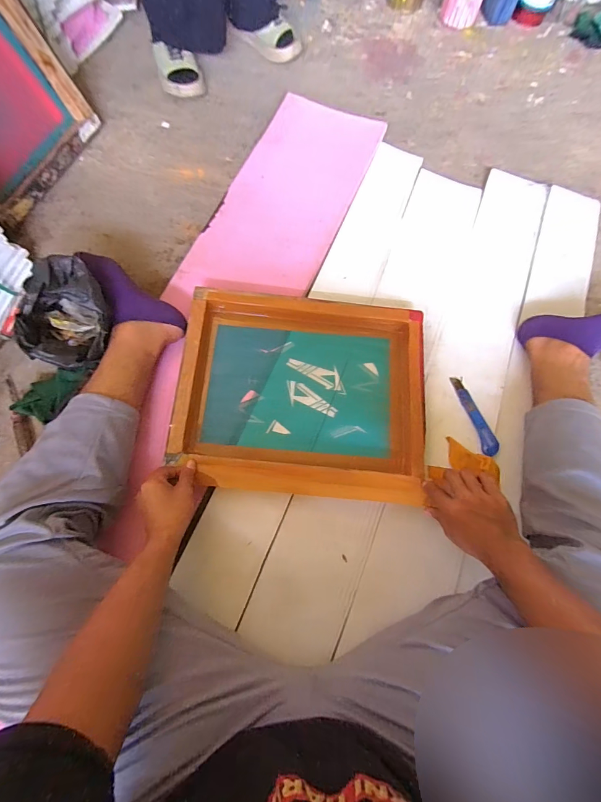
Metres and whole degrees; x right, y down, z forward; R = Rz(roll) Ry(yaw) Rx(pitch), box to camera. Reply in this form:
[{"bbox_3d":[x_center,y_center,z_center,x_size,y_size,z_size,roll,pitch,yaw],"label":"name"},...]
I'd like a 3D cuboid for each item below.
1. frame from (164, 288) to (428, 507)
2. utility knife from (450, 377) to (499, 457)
[{"bbox_3d":[0.001,-0.019,0.662,0.444,0.047,0.371,5,76,1],"label":"frame"},{"bbox_3d":[0.336,0.027,0.684,0.033,0.013,0.163,-20,76,-5],"label":"utility knife"}]

